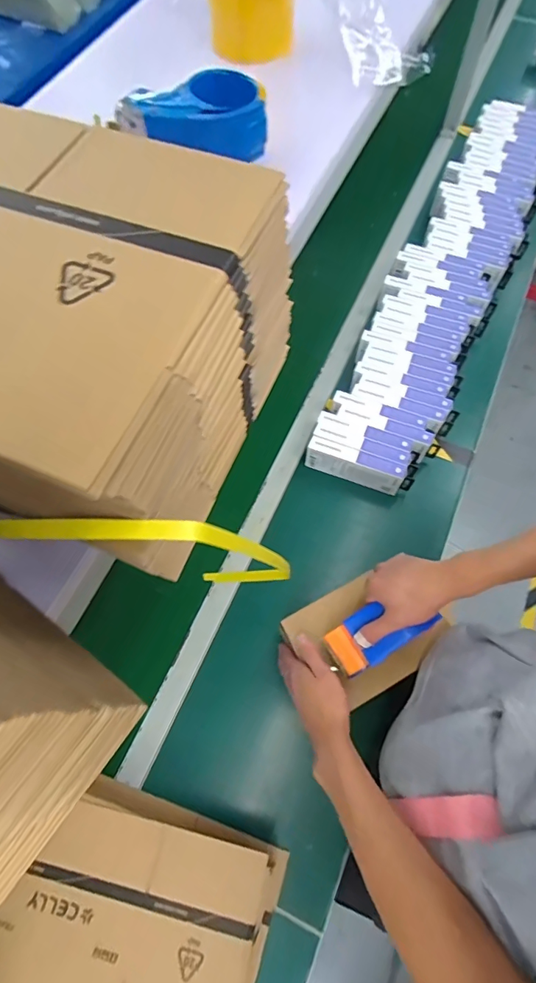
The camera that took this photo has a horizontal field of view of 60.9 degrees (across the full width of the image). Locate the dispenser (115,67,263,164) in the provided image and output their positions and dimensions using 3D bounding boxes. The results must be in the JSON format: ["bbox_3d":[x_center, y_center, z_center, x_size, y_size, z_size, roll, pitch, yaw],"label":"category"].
[{"bbox_3d":[-0.079,-0.413,0.507,0.153,0.057,0.086,-1,67,1],"label":"dispenser"}]

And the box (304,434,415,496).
[{"bbox_3d":[0.161,-0.042,0.818,0.187,0.076,0.032,20,69,10],"label":"box"}]

